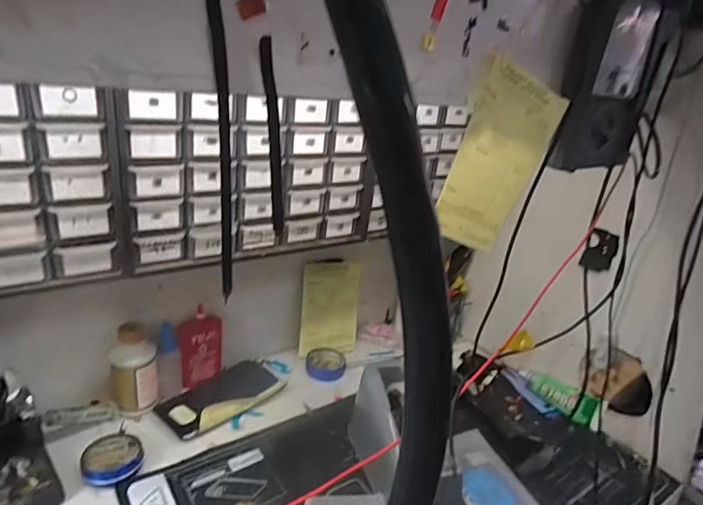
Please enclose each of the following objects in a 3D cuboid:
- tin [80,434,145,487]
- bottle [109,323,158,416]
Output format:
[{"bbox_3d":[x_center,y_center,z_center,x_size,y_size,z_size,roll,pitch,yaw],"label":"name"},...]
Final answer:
[{"bbox_3d":[-0.266,0.227,0.530,0.060,0.016,0.062,6,24,-3],"label":"tin"},{"bbox_3d":[-0.274,0.147,0.594,0.047,0.110,0.044,11,24,9],"label":"bottle"}]

